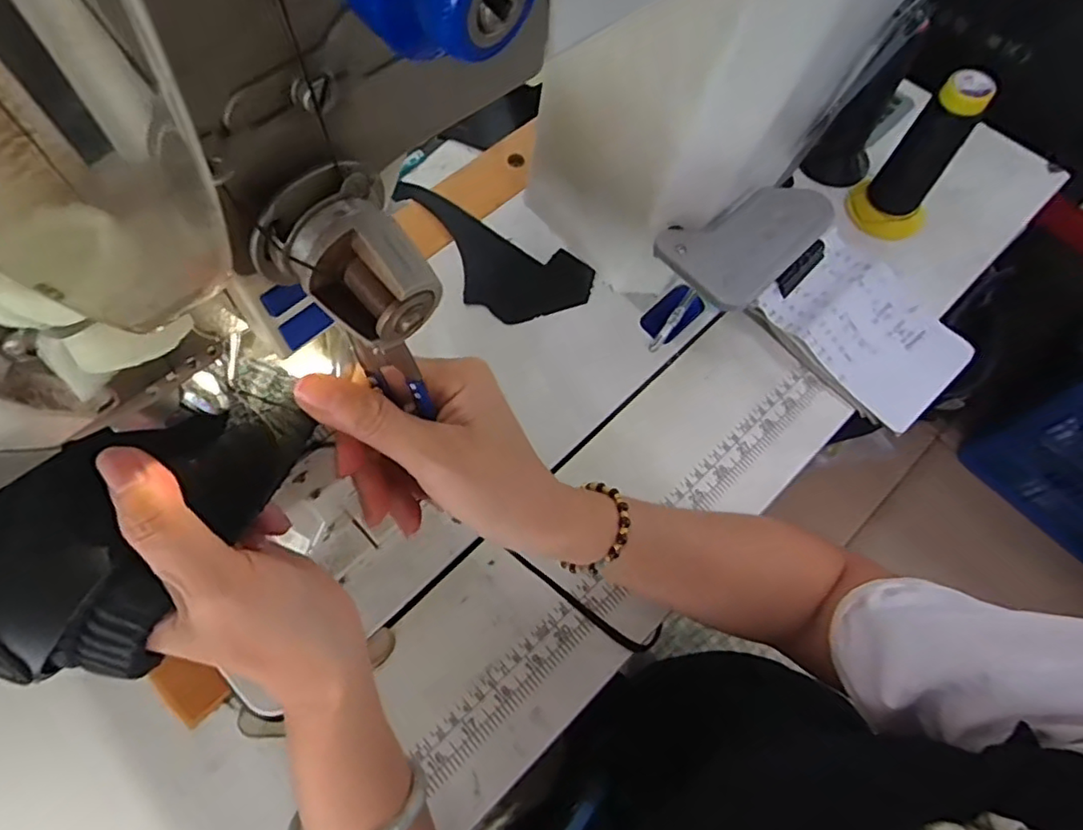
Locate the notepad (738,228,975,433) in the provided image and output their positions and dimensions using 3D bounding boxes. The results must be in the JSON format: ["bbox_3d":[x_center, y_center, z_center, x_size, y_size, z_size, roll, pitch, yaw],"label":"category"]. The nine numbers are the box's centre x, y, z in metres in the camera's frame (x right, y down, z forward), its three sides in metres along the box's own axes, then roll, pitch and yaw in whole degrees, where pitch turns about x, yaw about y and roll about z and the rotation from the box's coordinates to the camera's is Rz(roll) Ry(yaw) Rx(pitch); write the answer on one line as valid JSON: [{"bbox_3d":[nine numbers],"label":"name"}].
[{"bbox_3d":[0.244,-0.068,0.470,0.110,0.023,0.140,-37,72,-16],"label":"notepad"}]

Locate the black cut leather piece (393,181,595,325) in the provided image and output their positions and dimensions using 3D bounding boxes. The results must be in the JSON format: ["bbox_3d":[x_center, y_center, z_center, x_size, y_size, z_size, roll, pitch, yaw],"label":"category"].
[{"bbox_3d":[-0.049,-0.123,0.478,0.173,0.014,0.075,29,65,3],"label":"black cut leather piece"}]

